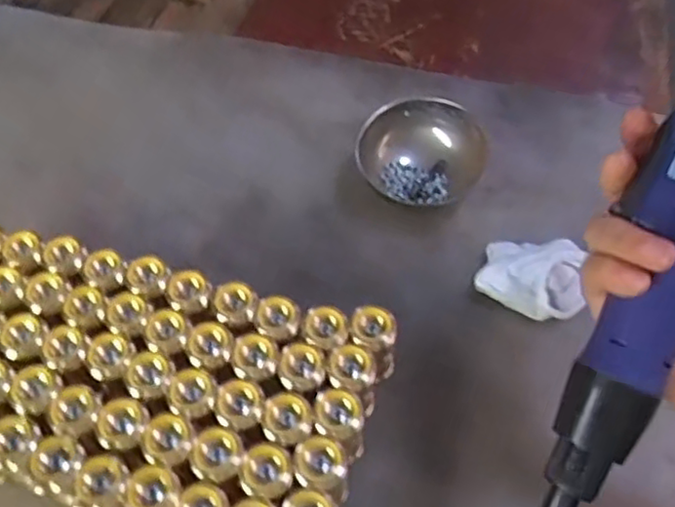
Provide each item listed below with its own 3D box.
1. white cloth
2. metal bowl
[{"bbox_3d":[0.153,0.018,0.505,0.078,0.041,0.059,27,59,16],"label":"white cloth"},{"bbox_3d":[0.076,-0.086,0.571,0.094,0.063,0.088,1,56,-1],"label":"metal bowl"}]

